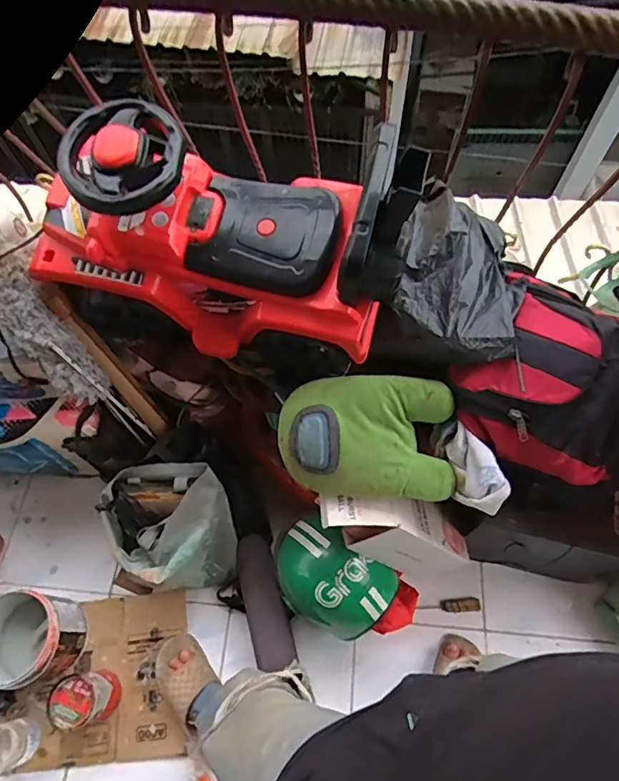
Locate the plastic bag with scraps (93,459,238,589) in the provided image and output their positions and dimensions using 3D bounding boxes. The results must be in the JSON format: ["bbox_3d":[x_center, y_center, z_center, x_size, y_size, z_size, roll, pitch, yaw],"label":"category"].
[{"bbox_3d":[-0.299,0.309,1.092,0.262,0.258,0.228,-7,65,-1],"label":"plastic bag with scraps"}]

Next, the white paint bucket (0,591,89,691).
[{"bbox_3d":[-0.593,0.522,1.053,0.174,0.159,0.168,-1,65,2],"label":"white paint bucket"}]

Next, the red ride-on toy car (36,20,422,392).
[{"bbox_3d":[-0.151,-0.253,0.844,0.599,0.353,0.308,20,68,11],"label":"red ride-on toy car"}]

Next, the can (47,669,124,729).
[{"bbox_3d":[-0.458,0.632,1.022,0.098,0.115,0.095,-1,65,2],"label":"can"}]

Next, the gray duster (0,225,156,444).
[{"bbox_3d":[-0.490,-0.091,0.938,0.111,0.537,0.086,-36,28,-11],"label":"gray duster"}]

